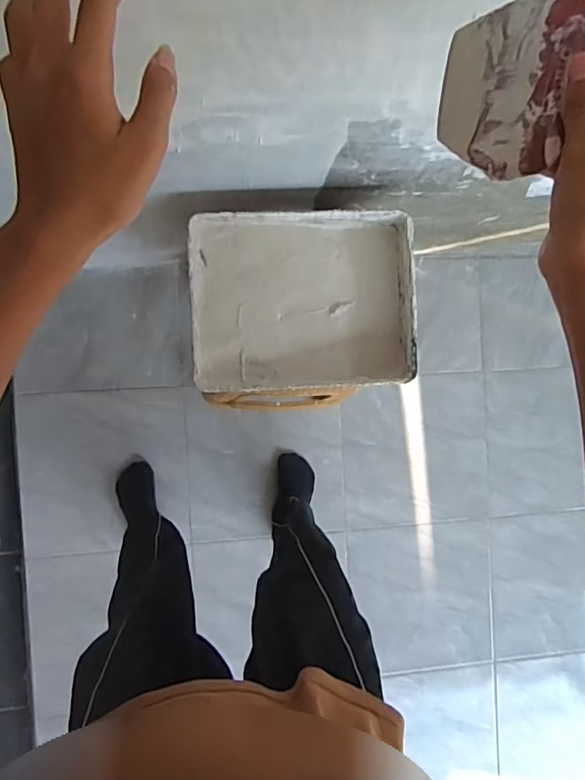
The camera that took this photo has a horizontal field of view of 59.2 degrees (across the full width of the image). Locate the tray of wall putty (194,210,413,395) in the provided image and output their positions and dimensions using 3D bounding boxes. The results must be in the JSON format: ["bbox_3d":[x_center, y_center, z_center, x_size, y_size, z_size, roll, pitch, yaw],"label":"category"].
[{"bbox_3d":[0.018,-0.144,0.836,0.352,0.058,0.279,-2,91,-8],"label":"tray of wall putty"}]

